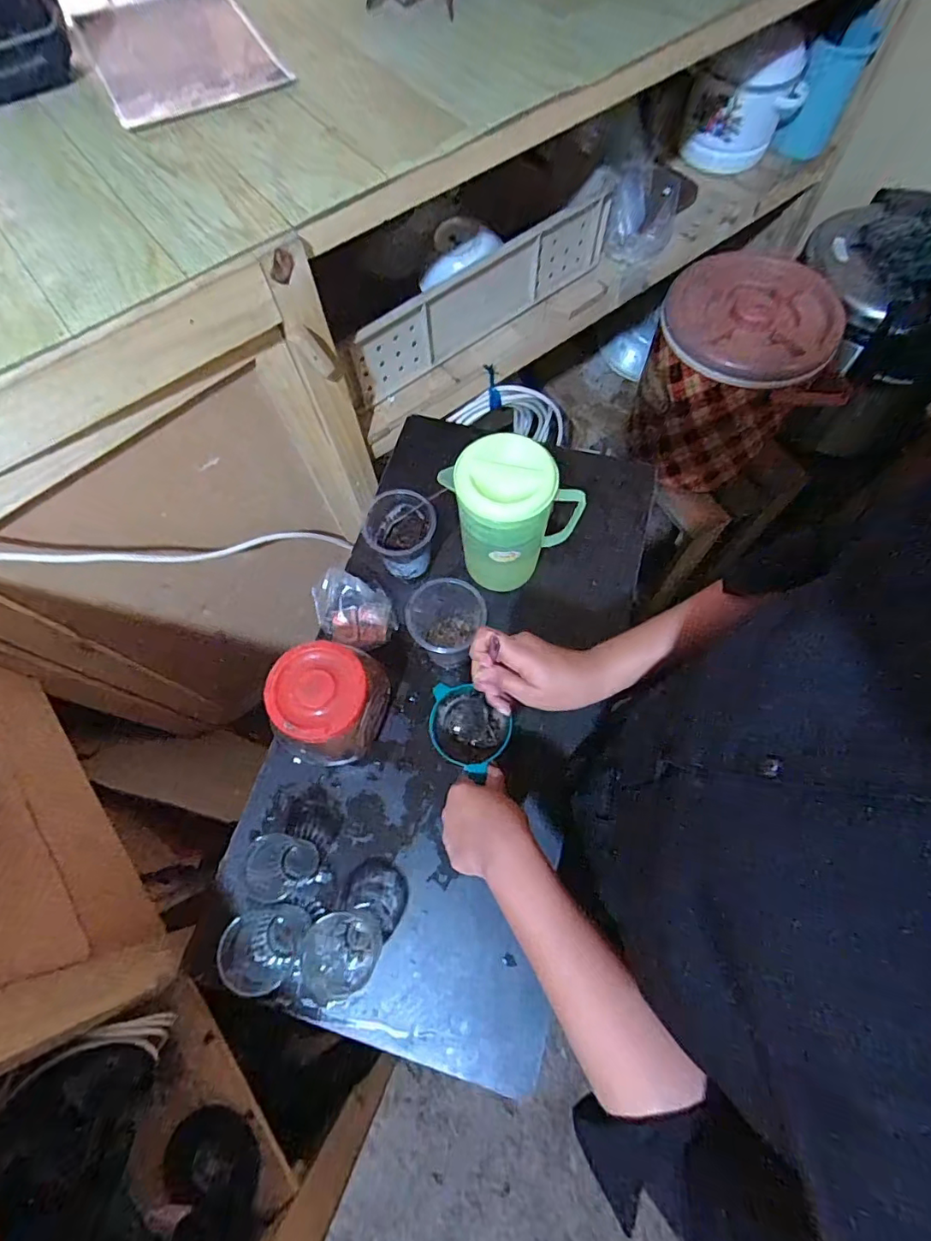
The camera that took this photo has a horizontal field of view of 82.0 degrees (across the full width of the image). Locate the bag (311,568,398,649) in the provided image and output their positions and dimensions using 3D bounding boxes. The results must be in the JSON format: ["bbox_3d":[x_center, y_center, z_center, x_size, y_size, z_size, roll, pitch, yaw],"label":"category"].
[{"bbox_3d":[-0.147,-0.015,0.701,0.091,0.039,0.114,-32,73,-11],"label":"bag"}]

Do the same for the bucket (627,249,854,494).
[{"bbox_3d":[0.468,-0.436,0.969,0.271,0.278,0.272,0,70,0],"label":"bucket"}]

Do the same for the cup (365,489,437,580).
[{"bbox_3d":[-0.078,-0.107,0.684,0.083,0.094,0.078,0,70,0],"label":"cup"}]

